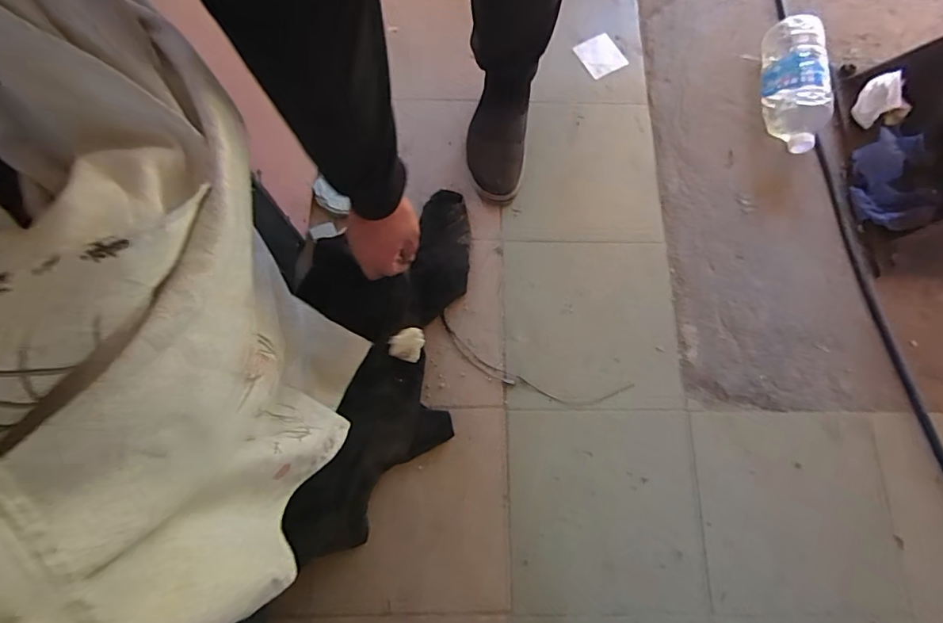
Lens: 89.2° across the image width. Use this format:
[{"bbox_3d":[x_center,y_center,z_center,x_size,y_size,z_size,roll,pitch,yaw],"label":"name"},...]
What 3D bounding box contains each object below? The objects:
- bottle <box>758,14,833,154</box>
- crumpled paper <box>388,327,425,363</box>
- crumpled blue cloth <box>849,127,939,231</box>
[{"bbox_3d":[0.611,-0.428,0.915,0.087,0.089,0.261,4,75,0],"label":"bottle"},{"bbox_3d":[-0.105,0.051,0.773,0.005,0.070,0.055,17,85,44],"label":"crumpled paper"},{"bbox_3d":[0.746,-0.233,0.859,0.083,0.085,0.180,-6,75,-2],"label":"crumpled blue cloth"}]

